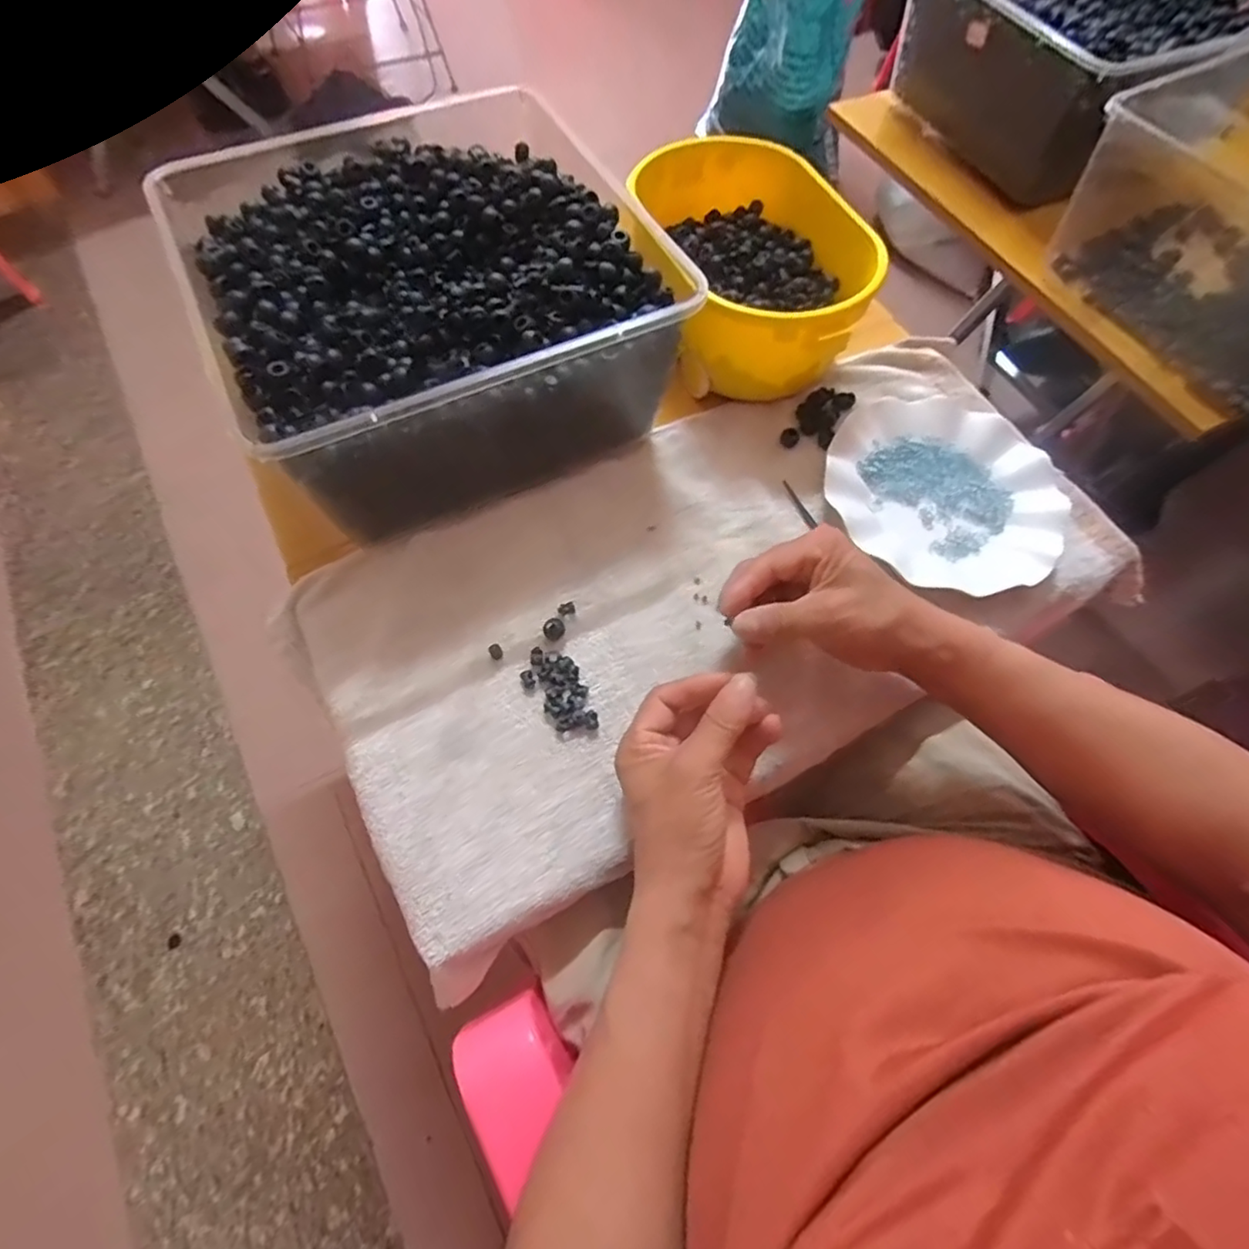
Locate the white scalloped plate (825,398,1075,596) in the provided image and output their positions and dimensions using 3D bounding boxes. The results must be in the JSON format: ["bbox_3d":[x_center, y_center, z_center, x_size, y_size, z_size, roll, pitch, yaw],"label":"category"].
[{"bbox_3d":[0.260,-0.113,0.502,0.185,0.034,0.163,26,66,10],"label":"white scalloped plate"}]

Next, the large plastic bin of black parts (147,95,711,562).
[{"bbox_3d":[-0.138,-0.228,0.479,0.285,0.138,0.273,-24,67,-13],"label":"large plastic bin of black parts"}]

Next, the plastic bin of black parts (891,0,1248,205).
[{"bbox_3d":[0.503,-0.642,0.690,0.310,0.126,0.295,-26,68,-14],"label":"plastic bin of black parts"}]

